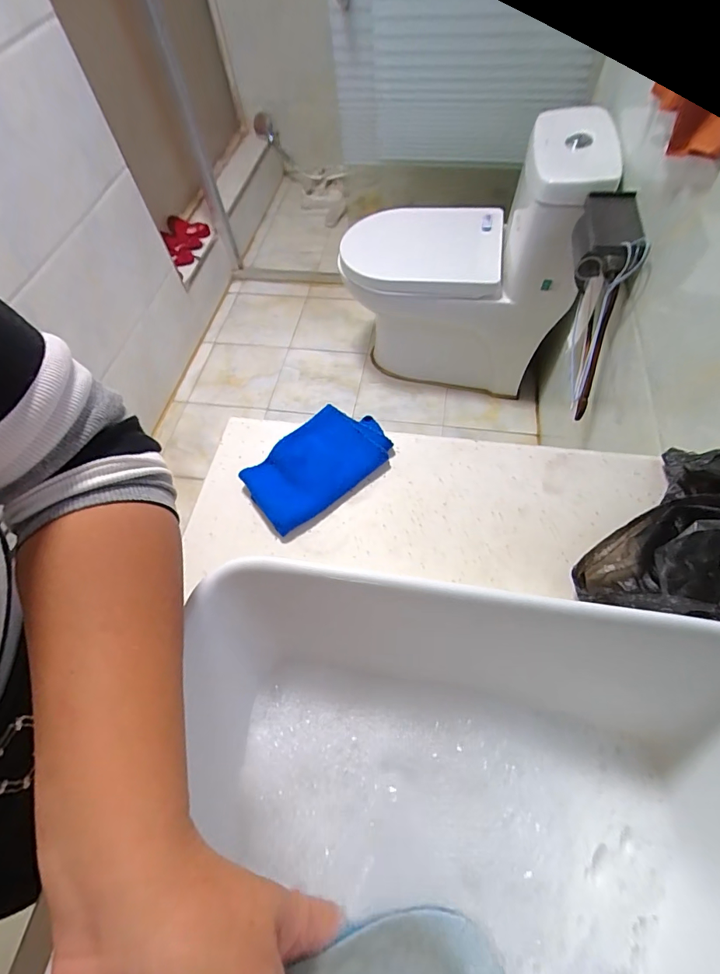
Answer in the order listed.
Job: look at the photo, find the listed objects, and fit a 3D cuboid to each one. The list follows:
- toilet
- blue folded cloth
[{"bbox_3d":[0.282,-0.681,1.376,0.677,0.683,0.421,11,62,11],"label":"toilet"},{"bbox_3d":[-0.044,-0.024,0.463,0.150,0.016,0.091,-38,66,-17],"label":"blue folded cloth"}]

